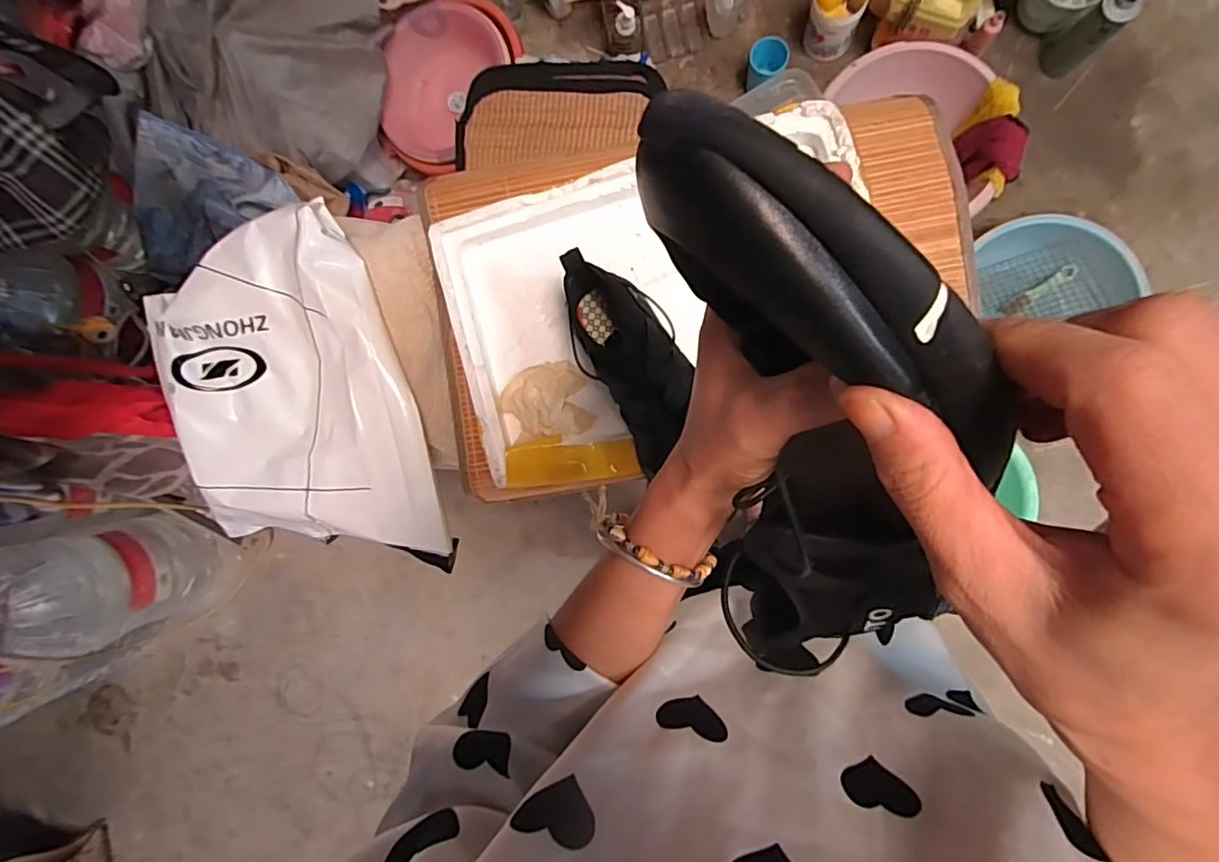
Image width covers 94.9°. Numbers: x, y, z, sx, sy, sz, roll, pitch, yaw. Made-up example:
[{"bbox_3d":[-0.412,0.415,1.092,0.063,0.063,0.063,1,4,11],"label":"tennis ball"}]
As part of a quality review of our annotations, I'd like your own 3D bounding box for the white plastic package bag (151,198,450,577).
[{"bbox_3d":[-0.371,-0.025,0.650,0.306,0.095,0.396,-13,89,8],"label":"white plastic package bag"}]

